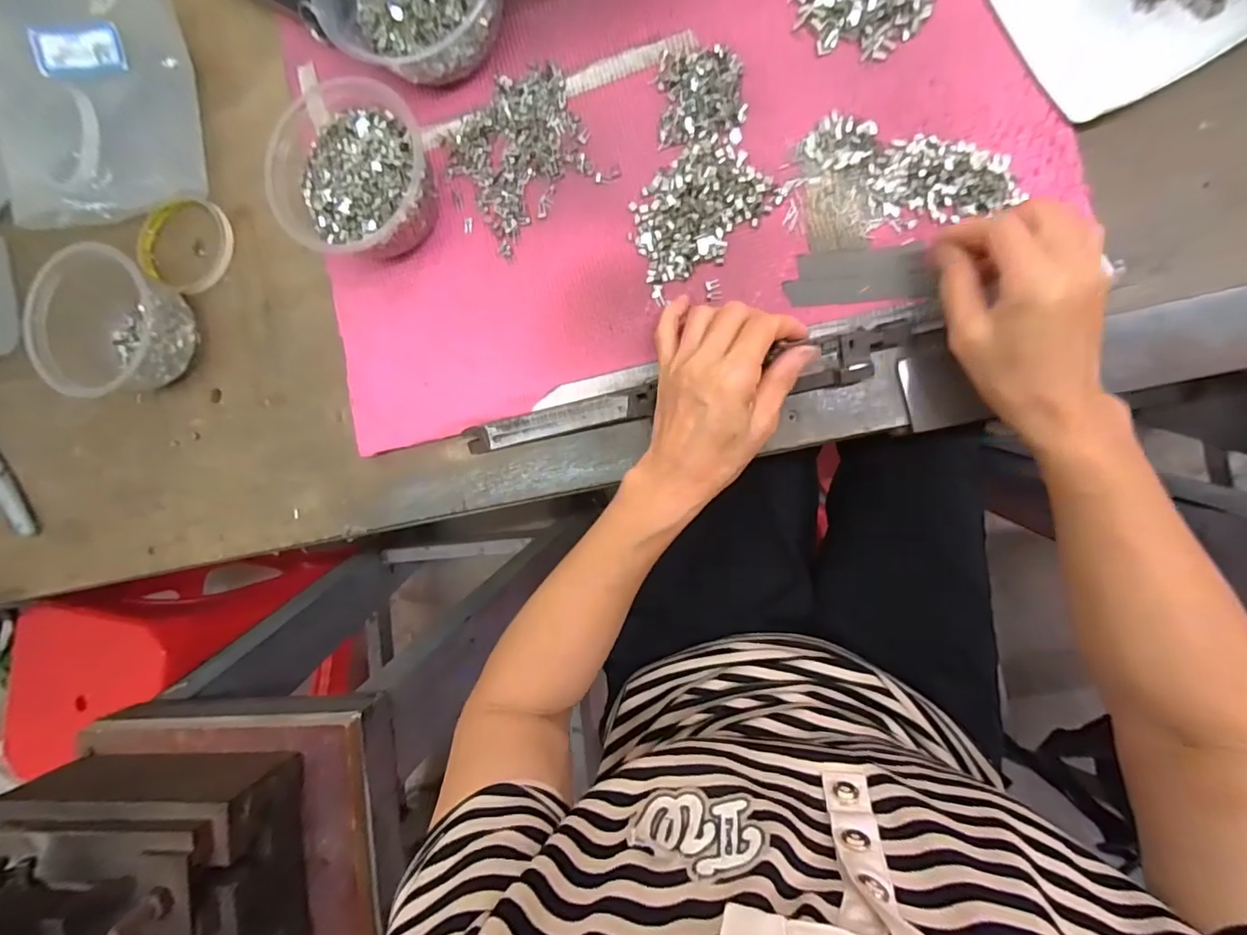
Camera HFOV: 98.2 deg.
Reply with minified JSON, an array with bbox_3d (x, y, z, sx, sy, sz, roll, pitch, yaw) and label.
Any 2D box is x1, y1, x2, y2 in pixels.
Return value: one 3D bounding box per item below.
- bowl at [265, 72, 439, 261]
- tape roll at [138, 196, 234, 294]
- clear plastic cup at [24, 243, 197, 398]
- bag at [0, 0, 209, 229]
[{"bbox_3d":[-0.189,-0.209,0.393,0.110,0.058,0.114,0,93,9],"label":"bowl"},{"bbox_3d":[-0.377,-0.189,0.463,0.082,0.016,0.079,0,93,9],"label":"tape roll"},{"bbox_3d":[-0.412,-0.115,0.439,0.093,0.058,0.116,3,92,10],"label":"clear plastic cup"},{"bbox_3d":[-0.458,-0.317,0.454,0.177,0.032,0.210,-11,91,10],"label":"bag"}]

